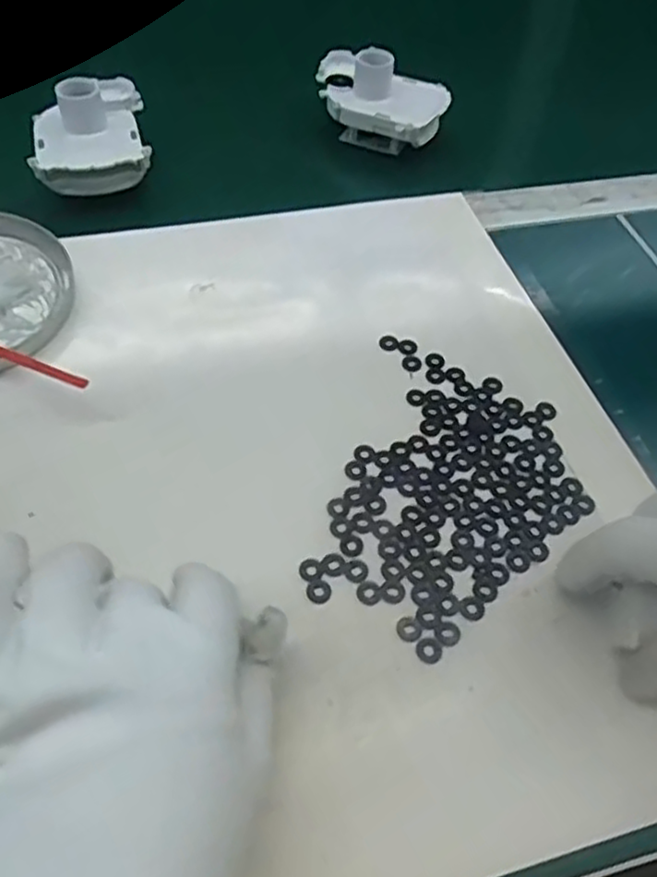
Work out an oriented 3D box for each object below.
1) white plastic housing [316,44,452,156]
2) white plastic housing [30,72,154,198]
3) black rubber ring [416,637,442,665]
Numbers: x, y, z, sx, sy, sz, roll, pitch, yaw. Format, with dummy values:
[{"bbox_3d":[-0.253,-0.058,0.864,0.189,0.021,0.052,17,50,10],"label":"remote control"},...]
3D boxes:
[{"bbox_3d":[0.035,-0.248,0.512,0.099,0.055,0.059,21,54,12],"label":"white plastic housing"},{"bbox_3d":[-0.157,-0.201,0.461,0.070,0.050,0.089,-10,54,-11],"label":"white plastic housing"},{"bbox_3d":[0.041,0.086,0.286,0.010,0.004,0.011,1,50,-1],"label":"black rubber ring"}]

